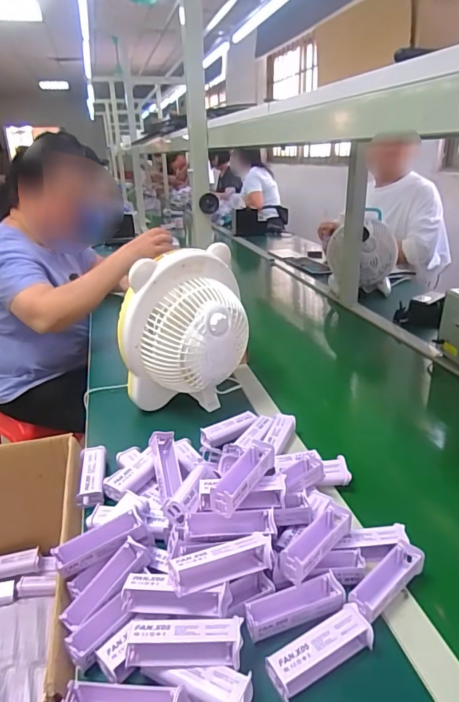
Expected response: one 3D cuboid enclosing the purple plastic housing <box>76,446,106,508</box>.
[{"bbox_3d":[-0.199,0.181,0.656,0.039,0.028,0.102,-6,24,-11],"label":"purple plastic housing"}]

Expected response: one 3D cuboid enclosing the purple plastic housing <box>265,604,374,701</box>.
[{"bbox_3d":[0.084,0.277,0.417,0.098,0.032,0.031,-13,26,-24],"label":"purple plastic housing"}]

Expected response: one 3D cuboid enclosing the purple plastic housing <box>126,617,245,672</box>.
[{"bbox_3d":[-0.040,0.256,0.404,0.100,0.023,0.034,-1,24,3],"label":"purple plastic housing"}]

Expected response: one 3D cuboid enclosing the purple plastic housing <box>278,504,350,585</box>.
[{"bbox_3d":[0.096,0.207,0.492,0.028,0.038,0.104,18,30,37],"label":"purple plastic housing"}]

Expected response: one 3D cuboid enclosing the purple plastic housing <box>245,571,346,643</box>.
[{"bbox_3d":[0.065,0.256,0.453,0.099,0.026,0.034,-7,24,-12],"label":"purple plastic housing"}]

